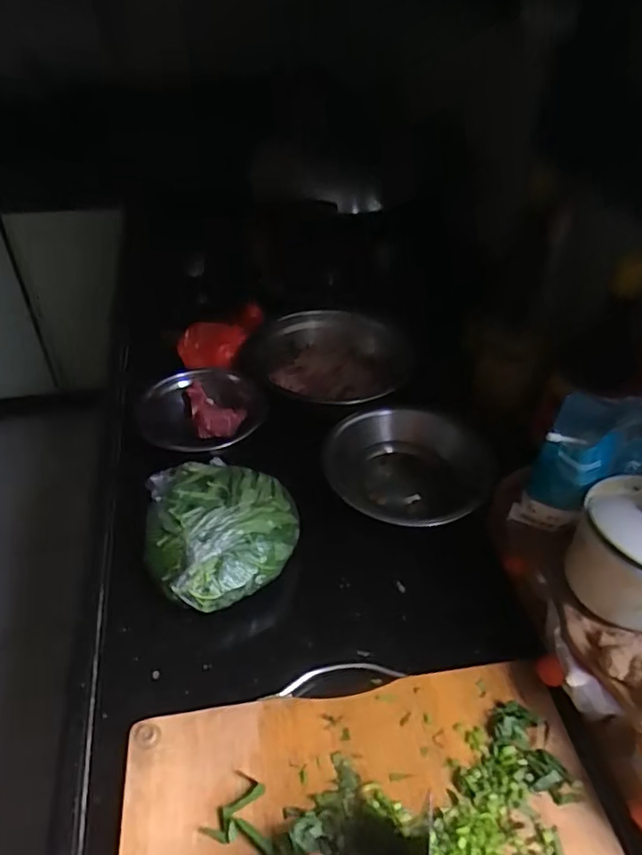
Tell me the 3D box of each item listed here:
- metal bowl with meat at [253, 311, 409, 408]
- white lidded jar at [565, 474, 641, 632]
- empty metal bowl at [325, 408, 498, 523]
[{"bbox_3d":[0.023,-0.075,0.747,0.183,0.070,0.181,1,43,-1],"label":"metal bowl with meat"},{"bbox_3d":[0.245,0.091,0.426,0.093,0.084,0.097,1,43,-1],"label":"white lidded jar"},{"bbox_3d":[0.096,0.045,0.624,0.172,0.045,0.148,20,46,19],"label":"empty metal bowl"}]

